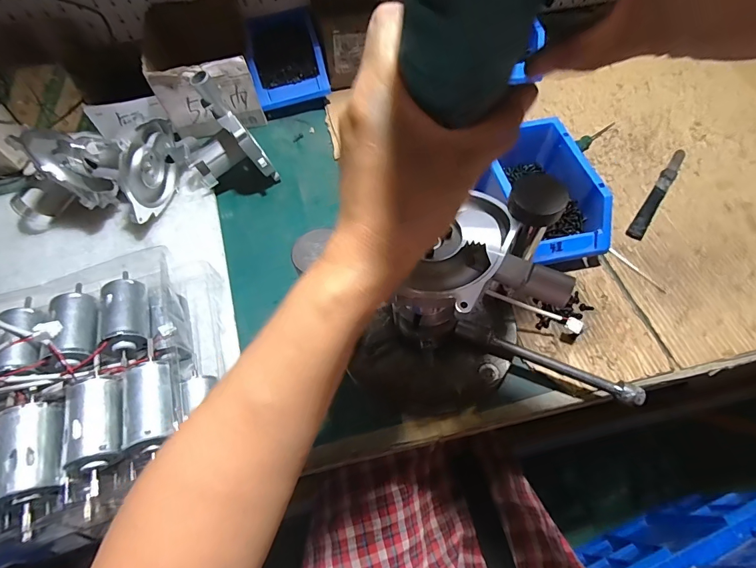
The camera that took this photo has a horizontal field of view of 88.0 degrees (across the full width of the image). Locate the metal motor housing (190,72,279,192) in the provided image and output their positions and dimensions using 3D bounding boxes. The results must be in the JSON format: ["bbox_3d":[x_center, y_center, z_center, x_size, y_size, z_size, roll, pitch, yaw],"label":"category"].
[{"bbox_3d":[-0.204,-0.185,0.510,0.100,0.146,0.096,-32,62,-17],"label":"metal motor housing"}]

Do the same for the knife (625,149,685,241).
[{"bbox_3d":[0.382,-0.126,0.531,0.019,0.008,0.182,32,64,20],"label":"knife"}]

